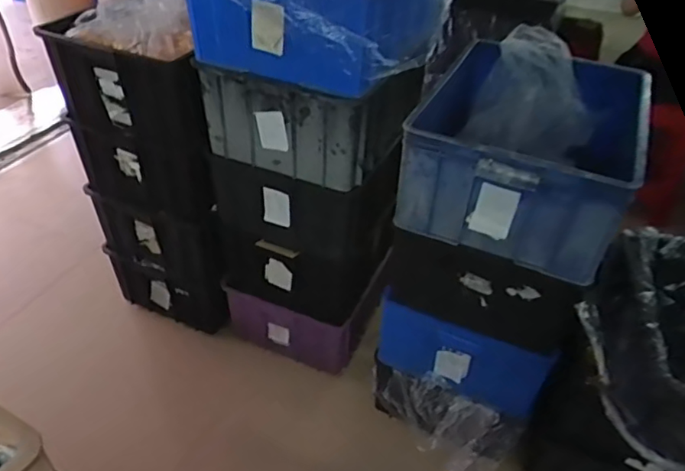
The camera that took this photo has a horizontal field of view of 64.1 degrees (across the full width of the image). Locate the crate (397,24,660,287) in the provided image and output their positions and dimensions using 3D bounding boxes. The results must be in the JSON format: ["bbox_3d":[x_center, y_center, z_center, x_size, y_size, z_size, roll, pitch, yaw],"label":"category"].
[{"bbox_3d":[0.404,-0.209,1.179,0.404,0.240,0.537,21,43,20],"label":"crate"}]

